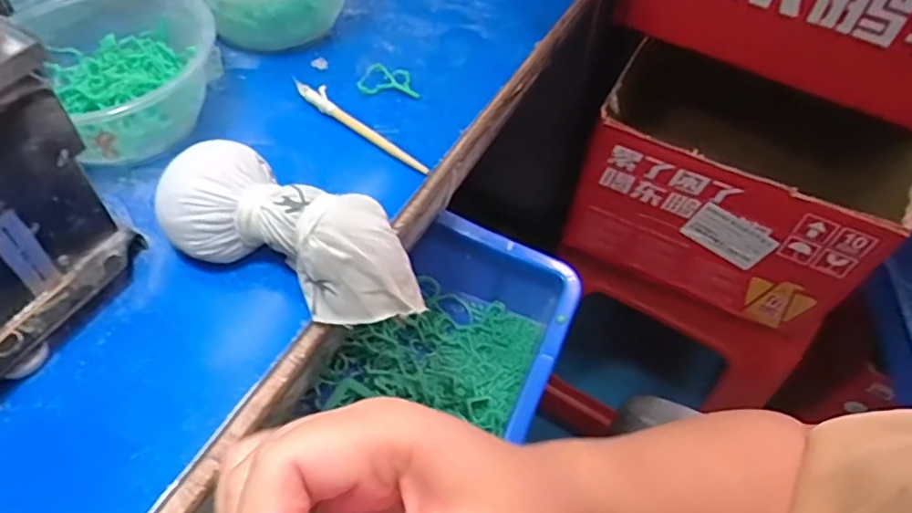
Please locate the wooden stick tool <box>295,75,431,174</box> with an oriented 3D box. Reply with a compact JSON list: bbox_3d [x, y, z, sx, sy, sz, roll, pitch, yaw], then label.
[{"bbox_3d":[-0.065,-0.085,0.404,0.118,0.008,0.016,40,60,22],"label":"wooden stick tool"}]

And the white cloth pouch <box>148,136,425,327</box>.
[{"bbox_3d":[-0.085,-0.011,0.325,0.137,0.044,0.054,21,55,11],"label":"white cloth pouch"}]

